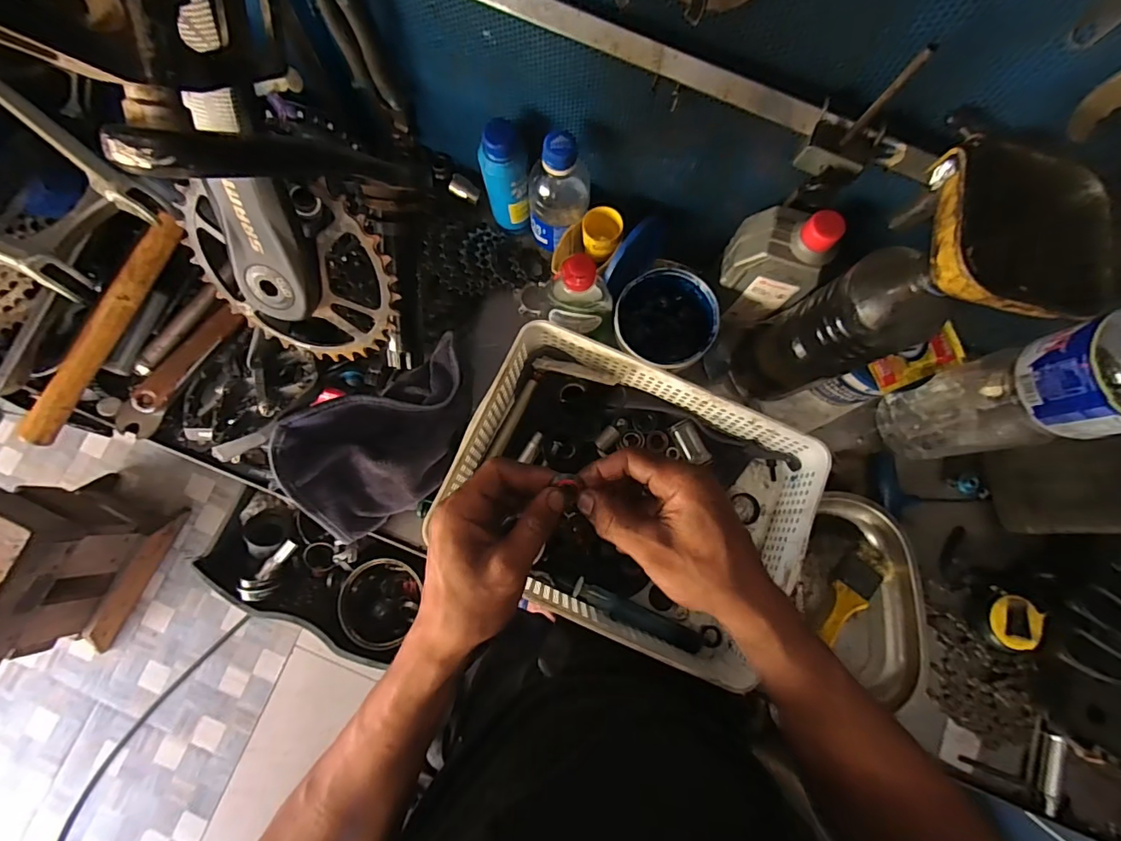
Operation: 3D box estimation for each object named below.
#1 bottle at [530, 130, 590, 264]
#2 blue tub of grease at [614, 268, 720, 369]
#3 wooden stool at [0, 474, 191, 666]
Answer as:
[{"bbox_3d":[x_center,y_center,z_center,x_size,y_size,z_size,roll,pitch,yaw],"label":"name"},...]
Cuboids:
[{"bbox_3d":[-0.004,-0.227,0.512,0.053,0.157,0.055,0,79,-1],"label":"bottle"},{"bbox_3d":[0.110,-0.103,0.530,0.101,0.077,0.095,0,79,-1],"label":"blue tub of grease"},{"bbox_3d":[-1.191,0.329,1.124,0.262,0.398,0.341,25,80,4],"label":"wooden stool"}]

